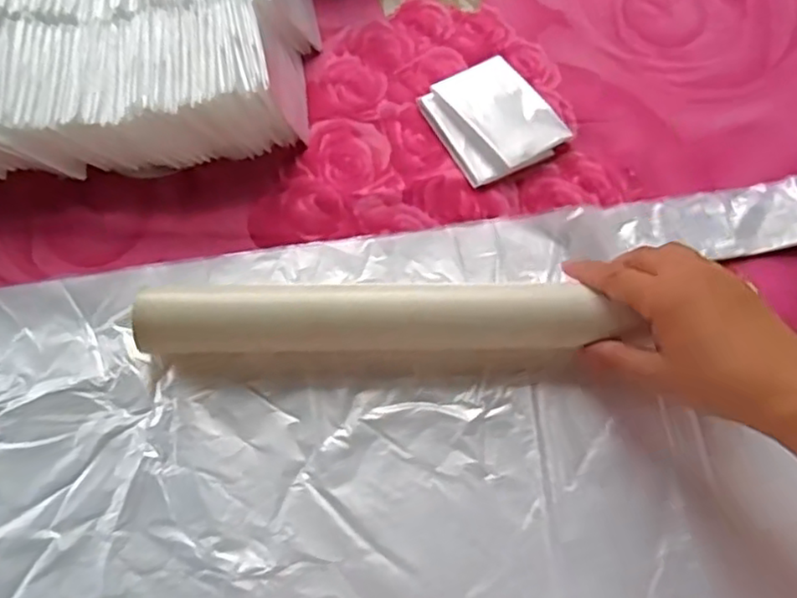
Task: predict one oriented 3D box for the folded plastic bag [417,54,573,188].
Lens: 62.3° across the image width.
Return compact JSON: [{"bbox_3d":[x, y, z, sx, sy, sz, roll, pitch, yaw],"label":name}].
[{"bbox_3d":[0.068,-0.129,0.473,0.080,0.017,0.088,-26,71,-13],"label":"folded plastic bag"}]

